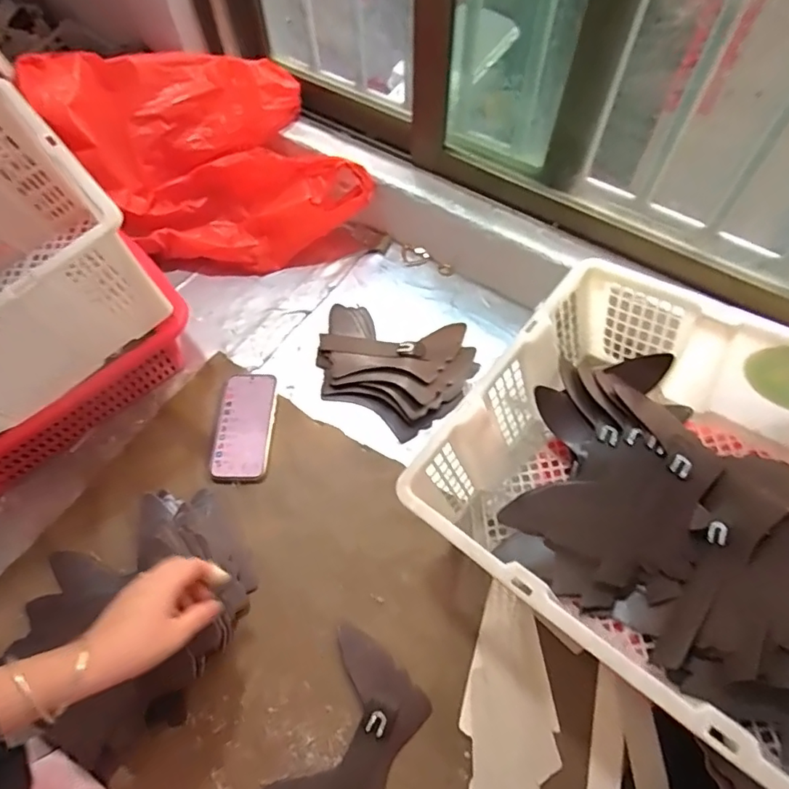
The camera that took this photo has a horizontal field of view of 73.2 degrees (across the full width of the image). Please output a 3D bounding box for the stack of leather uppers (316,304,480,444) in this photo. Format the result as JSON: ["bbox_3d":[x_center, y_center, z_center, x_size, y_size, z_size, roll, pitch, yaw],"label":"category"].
[{"bbox_3d":[-0.005,-0.045,0.770,0.226,0.036,0.187,13,62,8],"label":"stack of leather uppers"}]

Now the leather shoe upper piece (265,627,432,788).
[{"bbox_3d":[-0.047,0.370,0.557,0.123,0.007,0.195,24,64,13],"label":"leather shoe upper piece"}]

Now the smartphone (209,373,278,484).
[{"bbox_3d":[-0.207,0.045,0.734,0.079,0.012,0.161,-1,61,0],"label":"smartphone"}]

